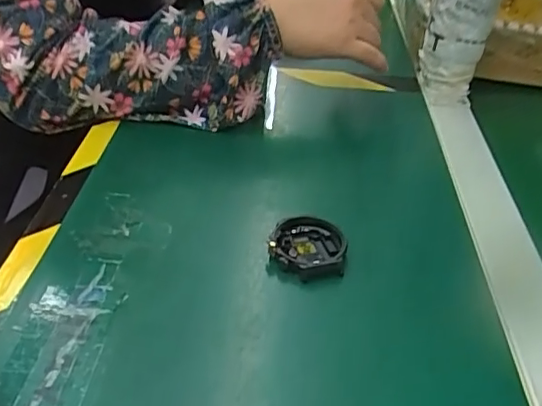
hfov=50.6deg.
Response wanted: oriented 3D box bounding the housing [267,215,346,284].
[{"bbox_3d":[0.024,0.030,0.374,0.049,0.013,0.047,2,36,-2],"label":"housing"}]

